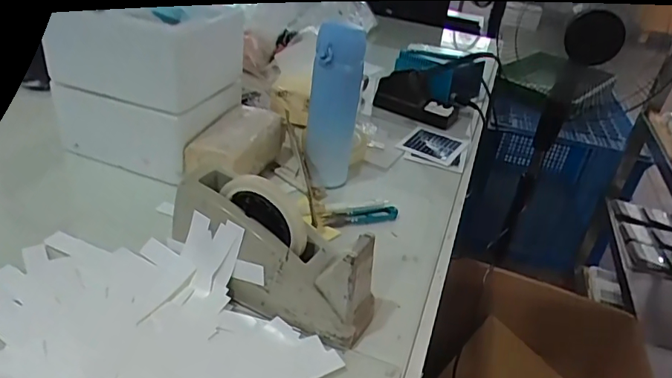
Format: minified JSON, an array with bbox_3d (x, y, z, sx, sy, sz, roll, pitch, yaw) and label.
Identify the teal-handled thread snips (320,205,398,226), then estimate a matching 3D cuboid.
[{"bbox_3d":[0.032,0.035,0.657,0.102,0.008,0.027,-5,35,-22],"label":"teal-handled thread snips"}]

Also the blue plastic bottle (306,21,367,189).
[{"bbox_3d":[-0.003,-0.112,0.686,0.065,0.213,0.057,8,32,-1],"label":"blue plastic bottle"}]

